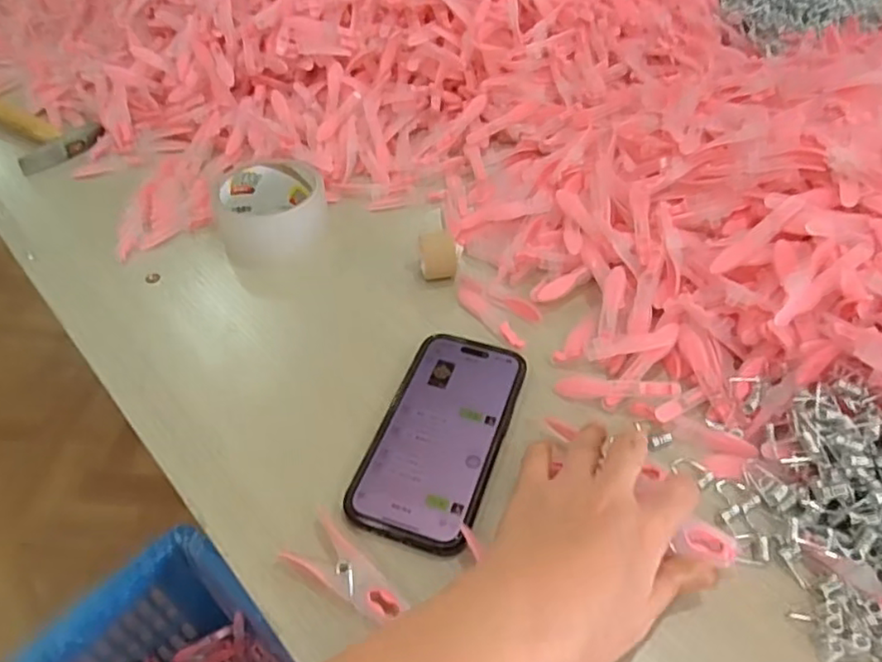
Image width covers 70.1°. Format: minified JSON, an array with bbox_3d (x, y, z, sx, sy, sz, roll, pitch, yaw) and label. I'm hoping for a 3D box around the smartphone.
[{"bbox_3d":[0.001,0.063,0.396,0.075,0.010,0.148,14,48,13],"label":"smartphone"}]

